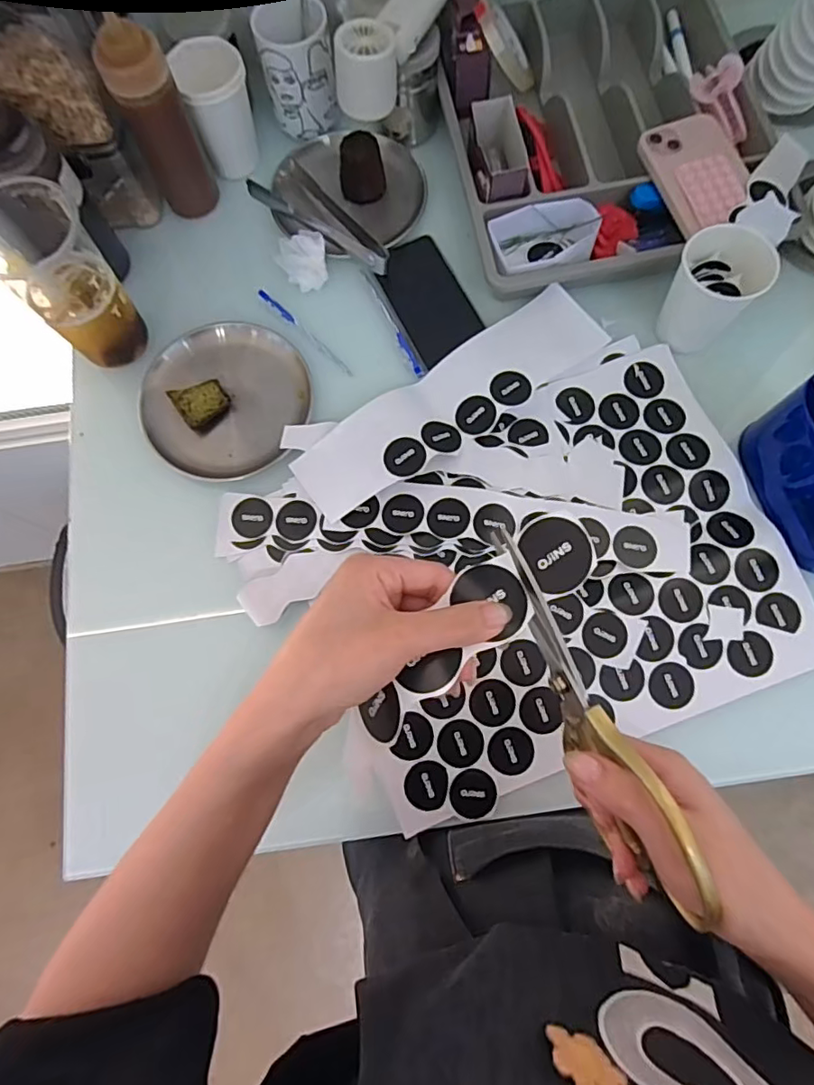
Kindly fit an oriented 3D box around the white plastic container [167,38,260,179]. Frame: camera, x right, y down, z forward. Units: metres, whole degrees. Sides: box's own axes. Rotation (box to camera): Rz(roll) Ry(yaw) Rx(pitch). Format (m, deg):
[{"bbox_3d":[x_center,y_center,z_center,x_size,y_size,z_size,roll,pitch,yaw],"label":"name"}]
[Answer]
[{"bbox_3d":[-0.198,-0.458,0.594,0.072,0.097,0.071,-21,76,-3],"label":"white plastic container"}]

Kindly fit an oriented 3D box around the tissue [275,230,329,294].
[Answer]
[{"bbox_3d":[-0.109,-0.290,0.584,0.049,0.020,0.058,-7,75,1],"label":"tissue"}]

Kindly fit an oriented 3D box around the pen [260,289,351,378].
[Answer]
[{"bbox_3d":[-0.106,-0.217,0.582,0.134,0.006,0.008,44,81,9],"label":"pen"}]

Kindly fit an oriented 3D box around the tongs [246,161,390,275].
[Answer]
[{"bbox_3d":[-0.087,-0.339,0.596,0.063,0.022,0.175,-44,78,-8],"label":"tongs"}]

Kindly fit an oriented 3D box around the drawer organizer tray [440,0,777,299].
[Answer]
[{"bbox_3d":[0.203,-0.446,0.591,0.306,0.061,0.356,-10,75,0],"label":"drawer organizer tray"}]

